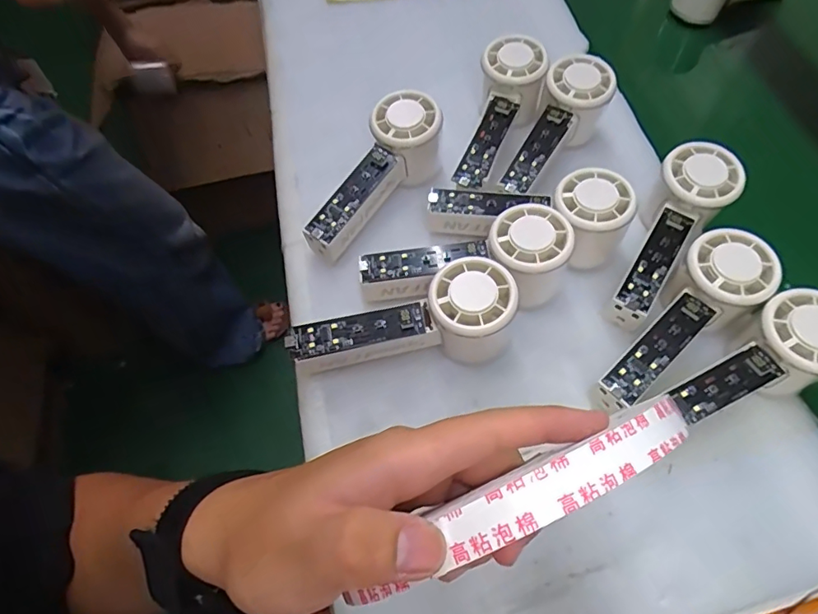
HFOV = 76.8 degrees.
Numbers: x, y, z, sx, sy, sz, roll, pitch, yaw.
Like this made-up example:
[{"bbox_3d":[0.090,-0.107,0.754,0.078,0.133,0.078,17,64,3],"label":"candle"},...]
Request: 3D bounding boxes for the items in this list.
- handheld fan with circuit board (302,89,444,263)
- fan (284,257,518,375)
[{"bbox_3d":[-0.024,-0.101,0.421,0.051,0.068,0.146,26,64,13],"label":"handheld fan with circuit board"},{"bbox_3d":[-0.006,0.014,0.353,0.147,0.066,0.050,-11,62,-6],"label":"fan"}]

